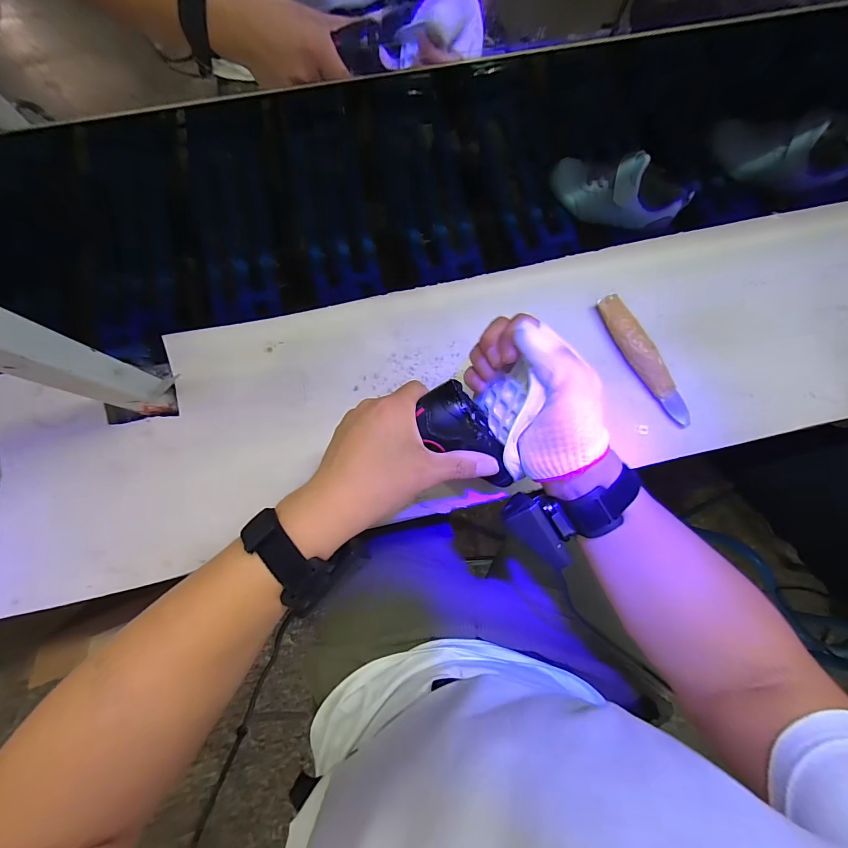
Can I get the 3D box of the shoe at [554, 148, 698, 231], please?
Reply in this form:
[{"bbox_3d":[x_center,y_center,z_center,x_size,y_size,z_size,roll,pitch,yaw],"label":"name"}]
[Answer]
[{"bbox_3d":[0.252,-0.308,0.501,0.171,0.067,0.058,30,80,19],"label":"shoe"}]

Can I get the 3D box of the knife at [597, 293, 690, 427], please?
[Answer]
[{"bbox_3d":[0.247,-0.072,0.426,0.030,0.026,0.164,-26,82,-6],"label":"knife"}]

